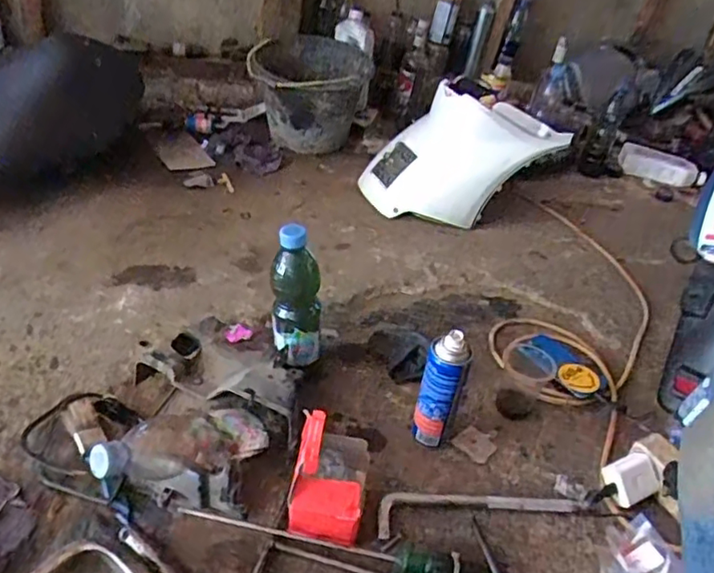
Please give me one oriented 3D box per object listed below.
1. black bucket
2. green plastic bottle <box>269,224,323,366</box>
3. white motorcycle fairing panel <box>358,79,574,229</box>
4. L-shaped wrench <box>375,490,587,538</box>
[{"bbox_3d":[-0.111,-0.476,1.484,0.288,0.217,0.312,3,38,-3],"label":"black bucket"},{"bbox_3d":[-0.079,0.012,0.793,0.070,0.194,0.060,1,37,-13],"label":"green plastic bottle"},{"bbox_3d":[0.214,-0.262,1.229,0.395,0.231,0.158,7,37,1],"label":"white motorcycle fairing panel"},{"bbox_3d":[0.148,0.260,0.717,0.254,0.015,0.050,-3,38,-11],"label":"L-shaped wrench"}]

